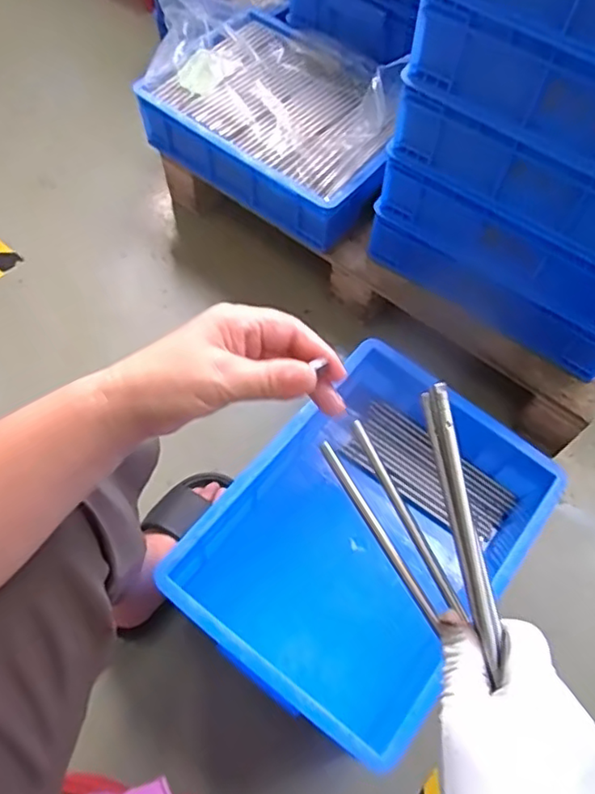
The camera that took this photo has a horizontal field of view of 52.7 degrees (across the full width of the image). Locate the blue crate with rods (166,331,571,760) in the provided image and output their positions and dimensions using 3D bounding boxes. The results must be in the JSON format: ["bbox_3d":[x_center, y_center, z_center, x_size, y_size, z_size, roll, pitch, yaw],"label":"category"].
[{"bbox_3d":[0.088,0.172,0.736,0.307,0.138,0.417,36,67,15],"label":"blue crate with rods"}]

